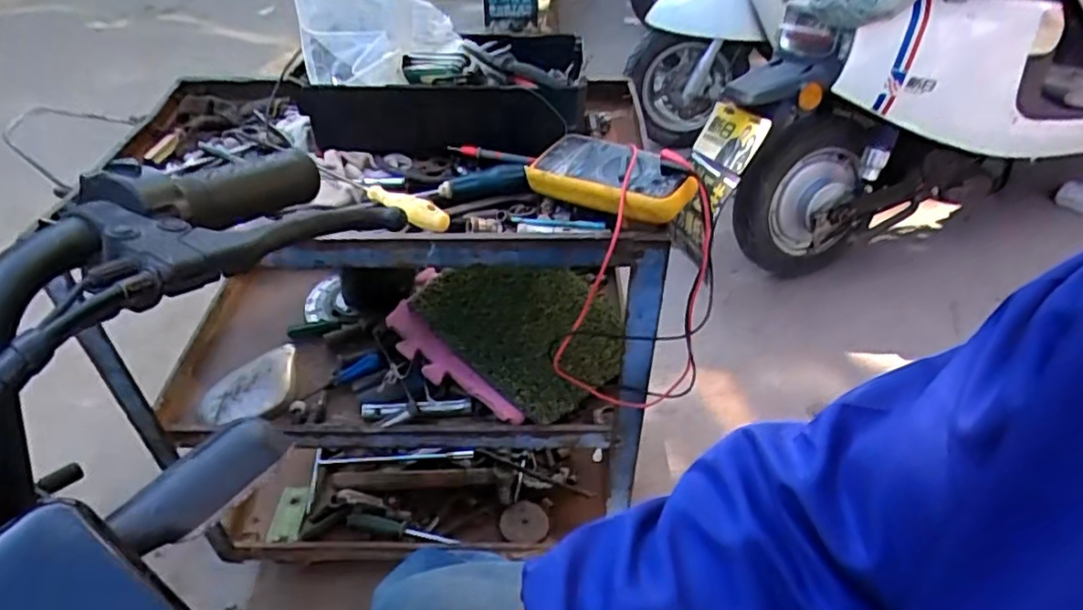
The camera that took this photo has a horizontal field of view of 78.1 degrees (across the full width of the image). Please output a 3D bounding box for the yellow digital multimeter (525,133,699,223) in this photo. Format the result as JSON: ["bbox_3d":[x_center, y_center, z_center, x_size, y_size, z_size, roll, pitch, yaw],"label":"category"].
[{"bbox_3d":[0.075,-0.137,0.716,0.180,0.044,0.089,24,58,33],"label":"yellow digital multimeter"}]

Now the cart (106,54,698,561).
[{"bbox_3d":[-0.151,0.035,0.934,0.573,0.687,0.370,-4,41,-2],"label":"cart"}]

